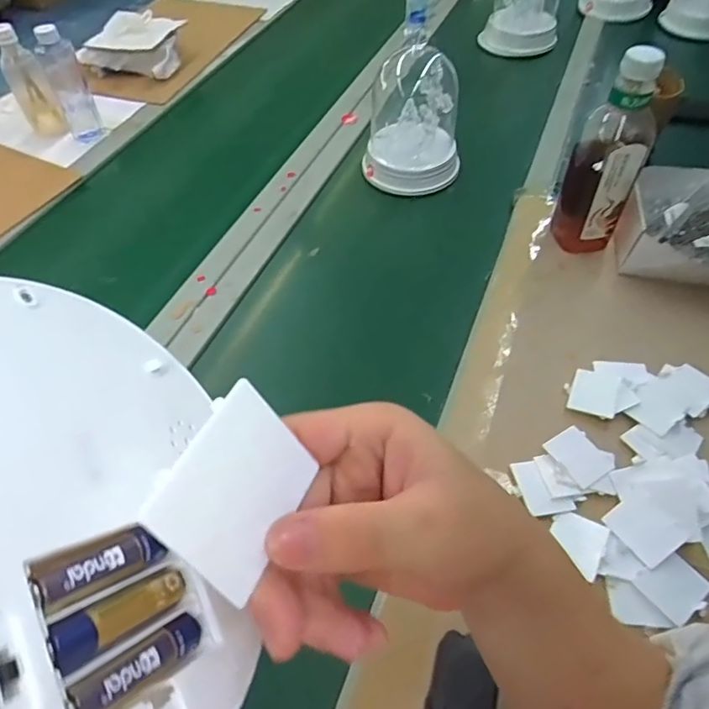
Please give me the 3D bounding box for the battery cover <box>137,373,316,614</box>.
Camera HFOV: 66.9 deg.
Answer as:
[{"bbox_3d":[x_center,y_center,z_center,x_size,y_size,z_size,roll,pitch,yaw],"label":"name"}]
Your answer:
[{"bbox_3d":[-0.036,0.042,0.173,0.004,0.046,0.055,-13,32,39],"label":"battery cover"}]

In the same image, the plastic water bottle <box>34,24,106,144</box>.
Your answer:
[{"bbox_3d":[-0.486,-0.460,0.912,0.057,0.173,0.058,-24,55,-16],"label":"plastic water bottle"}]

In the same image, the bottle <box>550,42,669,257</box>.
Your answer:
[{"bbox_3d":[0.307,-0.235,0.657,0.084,0.250,0.072,20,55,17],"label":"bottle"}]

